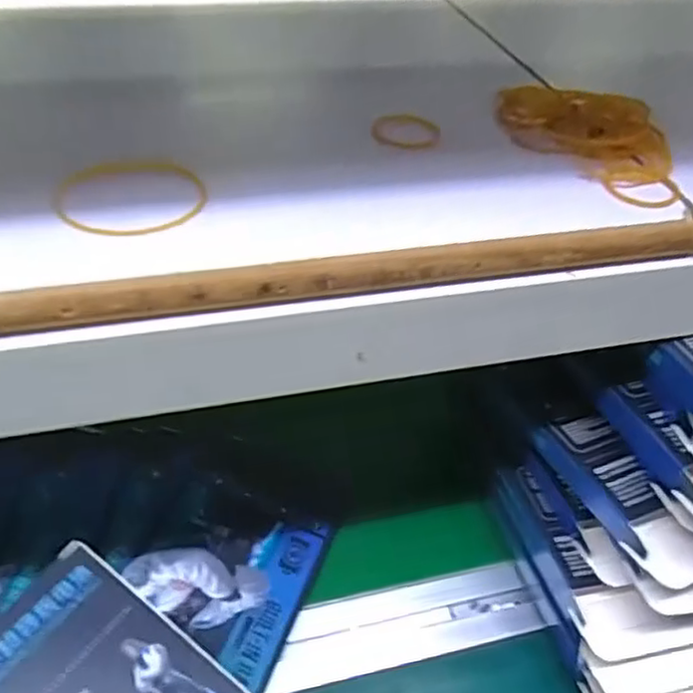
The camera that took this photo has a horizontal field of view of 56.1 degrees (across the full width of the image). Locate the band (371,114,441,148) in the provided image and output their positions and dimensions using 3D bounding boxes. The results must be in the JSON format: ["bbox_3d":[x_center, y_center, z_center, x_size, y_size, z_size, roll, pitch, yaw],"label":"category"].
[{"bbox_3d":[0.025,-0.088,0.267,0.029,0.004,0.015,5,83,-9],"label":"band"}]

